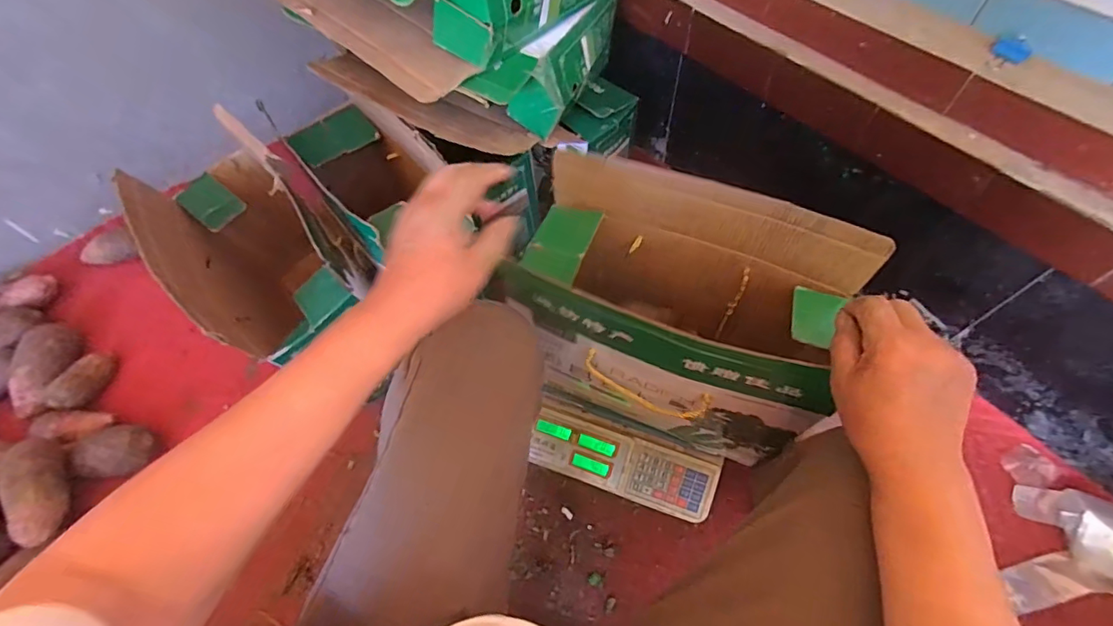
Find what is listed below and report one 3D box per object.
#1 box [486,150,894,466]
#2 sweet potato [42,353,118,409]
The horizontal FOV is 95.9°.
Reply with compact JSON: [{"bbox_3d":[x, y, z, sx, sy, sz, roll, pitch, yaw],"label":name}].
[{"bbox_3d":[0.126,0.015,0.606,0.331,0.318,0.178,23,64,14],"label":"box"},{"bbox_3d":[-0.812,0.113,0.860,0.047,0.049,0.112,20,64,13],"label":"sweet potato"}]

